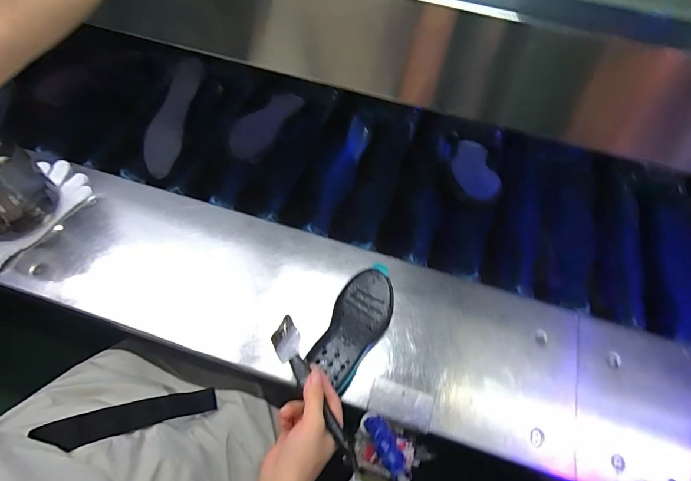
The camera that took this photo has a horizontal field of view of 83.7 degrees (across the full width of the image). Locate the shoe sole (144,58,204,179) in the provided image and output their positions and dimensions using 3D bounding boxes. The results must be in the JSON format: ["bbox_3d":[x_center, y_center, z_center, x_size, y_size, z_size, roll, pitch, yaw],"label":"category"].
[{"bbox_3d":[-0.349,-0.253,0.780,0.063,0.024,0.257,12,78,5],"label":"shoe sole"}]

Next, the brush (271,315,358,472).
[{"bbox_3d":[-0.036,0.157,0.409,0.031,0.010,0.170,-28,61,-14],"label":"brush"}]

